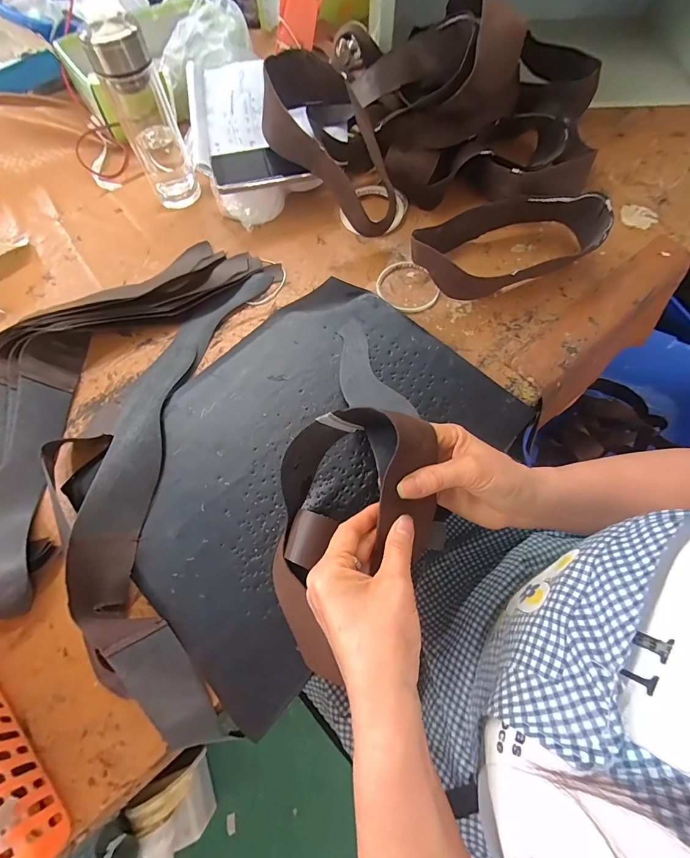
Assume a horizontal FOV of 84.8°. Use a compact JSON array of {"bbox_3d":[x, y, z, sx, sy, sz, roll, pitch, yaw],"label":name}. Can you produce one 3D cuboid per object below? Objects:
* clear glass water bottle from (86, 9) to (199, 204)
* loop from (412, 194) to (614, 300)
[{"bbox_3d":[-0.267,-0.418,0.509,0.070,0.189,0.059,-24,68,-10],"label":"clear glass water bottle"},{"bbox_3d":[0.215,-0.245,0.496,0.261,0.068,0.115,-19,67,-7],"label":"loop"}]

